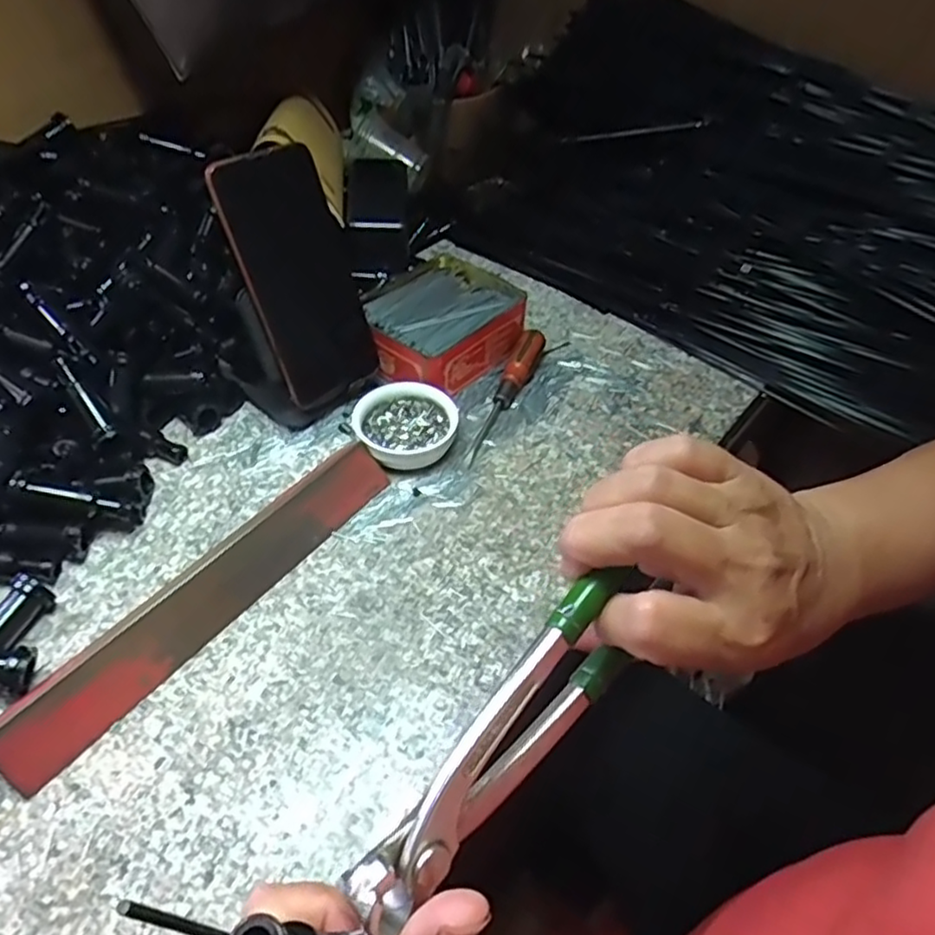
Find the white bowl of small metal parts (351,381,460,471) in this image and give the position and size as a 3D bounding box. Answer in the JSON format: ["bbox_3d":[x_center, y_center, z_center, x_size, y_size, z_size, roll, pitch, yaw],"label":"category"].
[{"bbox_3d":[-0.044,-0.028,0.488,0.070,0.027,0.067,1,47,-1],"label":"white bowl of small metal parts"}]

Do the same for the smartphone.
[{"bbox_3d":[-0.113,-0.129,0.476,0.015,0.170,0.082,8,36,39],"label":"smartphone"}]

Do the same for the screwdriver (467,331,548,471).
[{"bbox_3d":[0.028,-0.058,0.521,0.022,0.024,0.140,19,49,15],"label":"screwdriver"}]

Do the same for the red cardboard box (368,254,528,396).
[{"bbox_3d":[-0.024,-0.118,0.559,0.113,0.044,0.129,34,54,26],"label":"red cardboard box"}]

